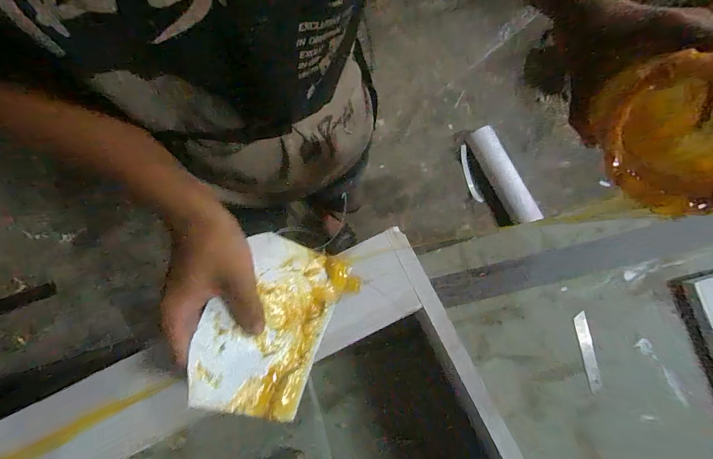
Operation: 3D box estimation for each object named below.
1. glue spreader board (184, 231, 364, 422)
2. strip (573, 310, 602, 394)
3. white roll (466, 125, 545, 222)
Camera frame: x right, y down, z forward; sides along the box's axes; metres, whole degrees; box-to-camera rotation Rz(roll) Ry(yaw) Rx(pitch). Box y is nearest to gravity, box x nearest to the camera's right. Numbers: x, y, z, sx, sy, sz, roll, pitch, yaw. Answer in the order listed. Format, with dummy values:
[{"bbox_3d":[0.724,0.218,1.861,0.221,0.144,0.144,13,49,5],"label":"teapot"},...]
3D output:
[{"bbox_3d":[-0.075,0.086,0.300,0.112,0.012,0.158,35,69,-24],"label":"glue spreader board"},{"bbox_3d":[0.316,0.167,0.443,0.017,0.004,0.103,-7,77,10],"label":"strip"},{"bbox_3d":[0.567,-0.210,1.268,0.091,0.070,0.434,-22,81,-2],"label":"white roll"}]

